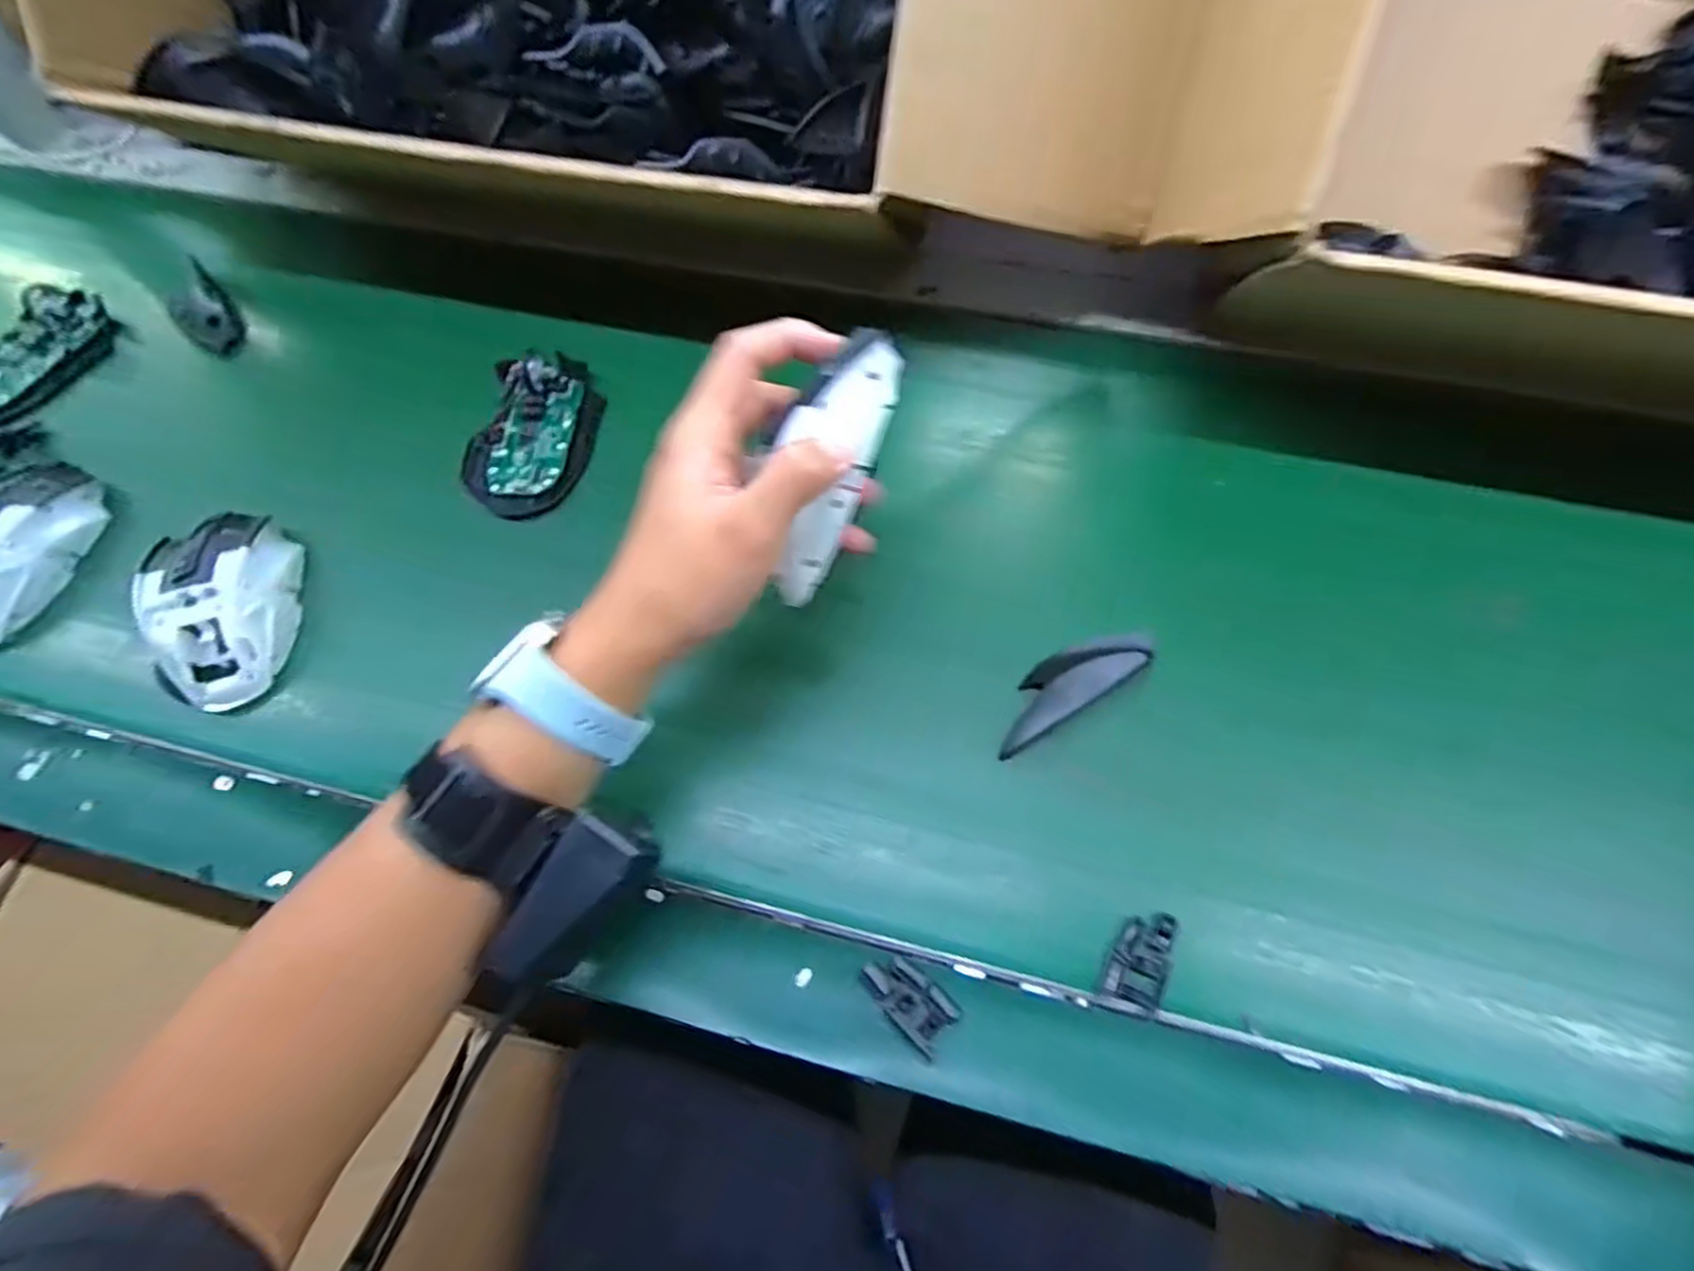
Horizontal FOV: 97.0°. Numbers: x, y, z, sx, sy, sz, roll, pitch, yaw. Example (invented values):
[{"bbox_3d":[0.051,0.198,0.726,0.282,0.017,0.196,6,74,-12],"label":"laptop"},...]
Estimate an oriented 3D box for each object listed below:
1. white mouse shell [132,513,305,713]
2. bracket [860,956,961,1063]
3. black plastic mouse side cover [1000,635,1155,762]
[{"bbox_3d":[-0.332,-0.016,0.393,0.064,0.031,0.104,-9,64,-4],"label":"white mouse shell"},{"bbox_3d":[0.026,0.152,0.315,0.041,0.011,0.023,39,71,18],"label":"bracket"},{"bbox_3d":[0.110,0.024,0.375,0.089,0.016,0.032,-28,67,-12],"label":"black plastic mouse side cover"}]

